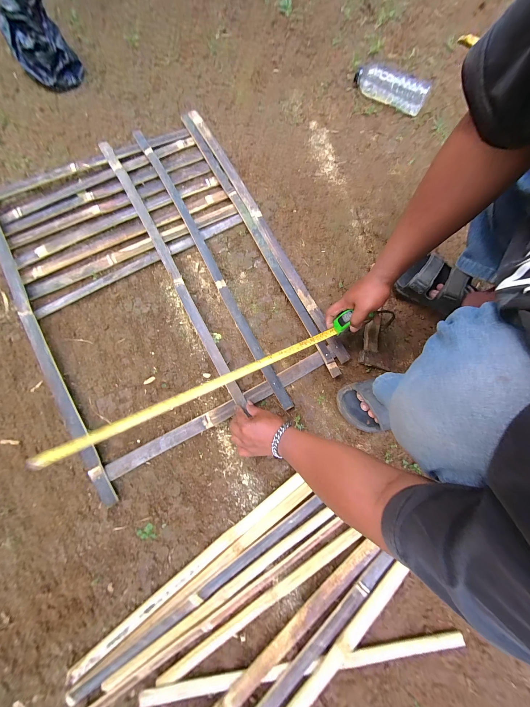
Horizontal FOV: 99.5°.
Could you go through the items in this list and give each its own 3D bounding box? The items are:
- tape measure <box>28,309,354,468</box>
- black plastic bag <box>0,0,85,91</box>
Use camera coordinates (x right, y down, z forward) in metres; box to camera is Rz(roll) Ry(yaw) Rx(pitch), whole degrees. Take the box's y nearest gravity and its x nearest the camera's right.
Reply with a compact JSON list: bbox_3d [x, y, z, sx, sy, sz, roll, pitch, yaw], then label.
[{"bbox_3d":[-0.125,0.063,0.436,0.649,0.051,0.030,-23,80,-7],"label":"tape measure"},{"bbox_3d":[-0.663,-0.915,0.658,0.157,0.140,0.161,-35,81,-6],"label":"black plastic bag"}]

